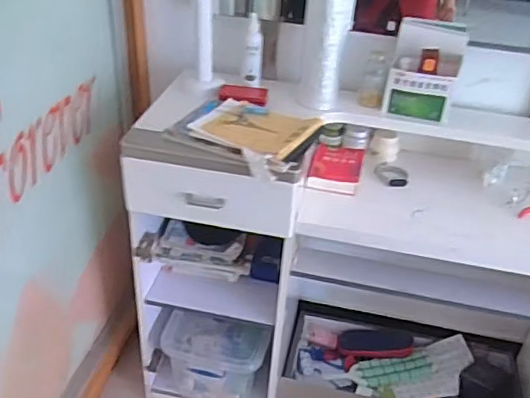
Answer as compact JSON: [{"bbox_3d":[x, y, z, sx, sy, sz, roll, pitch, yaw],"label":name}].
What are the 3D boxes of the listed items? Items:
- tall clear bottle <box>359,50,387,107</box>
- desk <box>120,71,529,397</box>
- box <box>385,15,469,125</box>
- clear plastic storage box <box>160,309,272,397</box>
[{"bbox_3d":[0.244,-0.268,1.267,0.051,0.110,0.043,11,36,10],"label":"tall clear bottle"},{"bbox_3d":[0.249,0.196,1.418,1.037,0.834,0.465,7,35,5],"label":"desk"},{"bbox_3d":[0.347,-0.276,1.234,0.143,0.191,0.092,14,36,14],"label":"box"},{"bbox_3d":[-0.132,0.428,1.485,0.265,0.197,0.161,10,36,9],"label":"clear plastic storage box"}]

